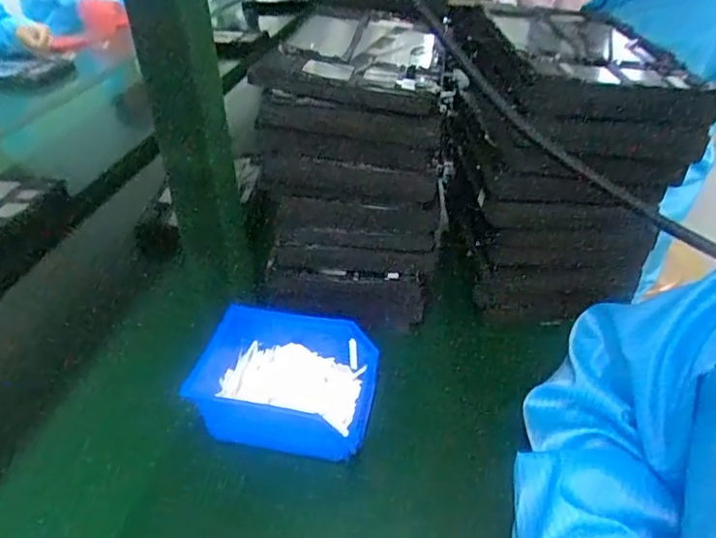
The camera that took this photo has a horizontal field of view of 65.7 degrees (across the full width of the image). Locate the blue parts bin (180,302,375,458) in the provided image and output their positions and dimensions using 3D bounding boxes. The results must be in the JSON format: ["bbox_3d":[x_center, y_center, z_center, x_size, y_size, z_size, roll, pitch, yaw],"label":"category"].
[{"bbox_3d":[-0.067,0.098,0.493,0.160,0.066,0.104,7,37,9],"label":"blue parts bin"}]

